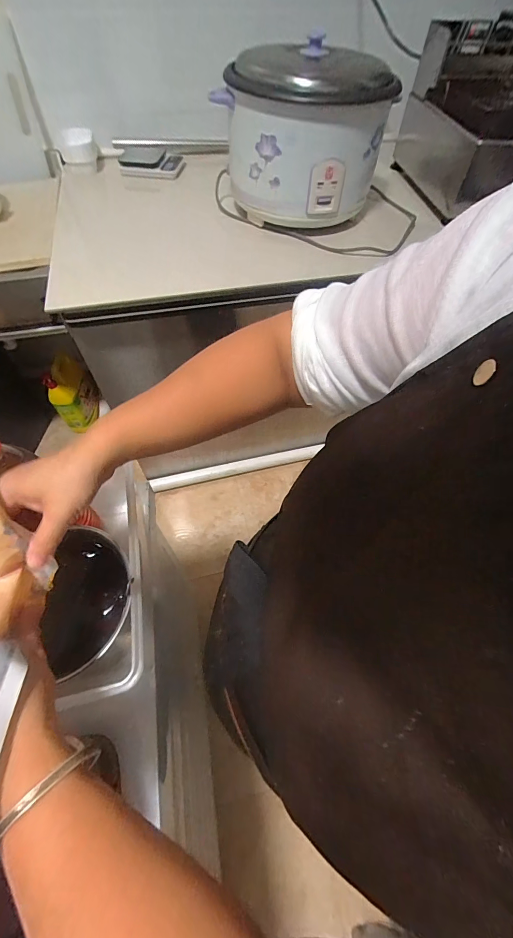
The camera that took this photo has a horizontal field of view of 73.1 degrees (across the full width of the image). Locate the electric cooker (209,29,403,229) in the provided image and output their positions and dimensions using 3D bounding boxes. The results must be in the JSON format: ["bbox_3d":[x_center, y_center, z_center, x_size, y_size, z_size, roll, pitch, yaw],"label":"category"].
[{"bbox_3d":[0.114,-0.766,0.806,0.342,0.252,0.296,19,61,10],"label":"electric cooker"}]

